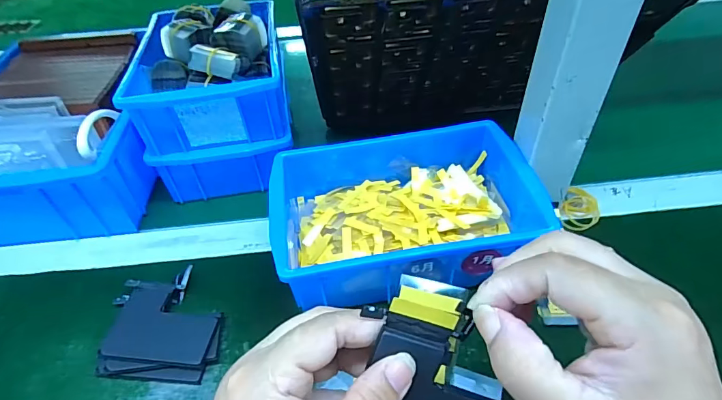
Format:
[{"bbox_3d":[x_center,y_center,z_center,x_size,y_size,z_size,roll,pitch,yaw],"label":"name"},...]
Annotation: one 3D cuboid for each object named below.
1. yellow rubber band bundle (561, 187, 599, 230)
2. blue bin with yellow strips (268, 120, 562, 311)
[{"bbox_3d":[0.197,0.008,0.382,0.030,0.010,0.047,21,50,23],"label":"yellow rubber band bundle"},{"bbox_3d":[0.031,0.002,0.349,0.201,0.057,0.139,-9,44,-6],"label":"blue bin with yellow strips"}]

